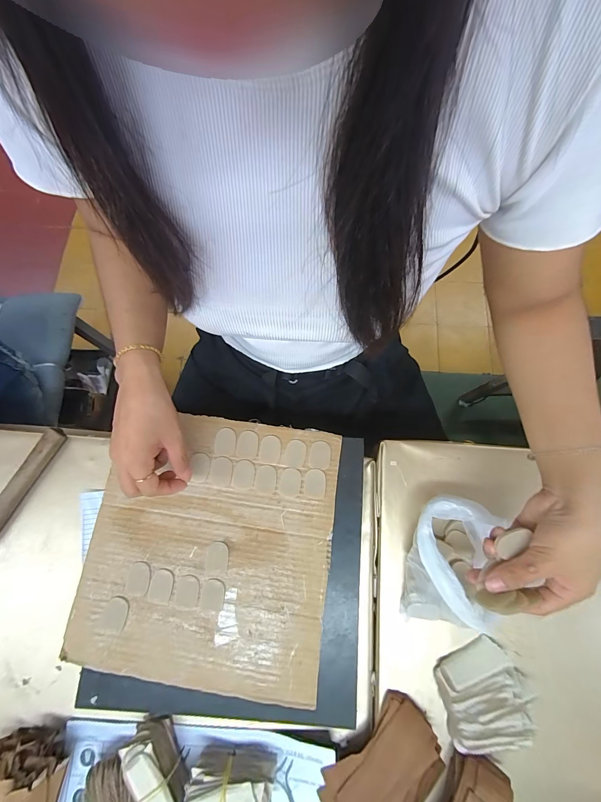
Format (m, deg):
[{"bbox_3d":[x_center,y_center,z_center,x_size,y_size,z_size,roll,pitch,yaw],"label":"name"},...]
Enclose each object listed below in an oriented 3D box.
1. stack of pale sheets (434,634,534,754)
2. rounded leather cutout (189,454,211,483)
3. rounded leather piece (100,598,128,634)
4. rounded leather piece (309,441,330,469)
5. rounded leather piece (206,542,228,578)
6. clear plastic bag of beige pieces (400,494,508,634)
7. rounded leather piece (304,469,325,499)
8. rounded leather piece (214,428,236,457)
[{"bbox_3d":[0.196,0.319,0.334,0.091,0.029,0.088,-27,76,-5],"label":"stack of pale sheets"},{"bbox_3d":[-0.124,0.082,0.386,0.023,0.004,0.034,-3,76,1],"label":"rounded leather cutout"},{"bbox_3d":[-0.207,0.238,0.348,0.026,0.006,0.034,5,76,3],"label":"rounded leather piece"},{"bbox_3d":[0.024,0.067,0.388,0.025,0.004,0.034,5,76,3],"label":"rounded leather piece"},{"bbox_3d":[-0.097,0.183,0.361,0.025,0.004,0.036,-1,76,2],"label":"rounded leather piece"},{"bbox_3d":[0.166,0.179,0.348,0.081,0.069,0.138,10,76,4],"label":"clear plastic bag of beige pieces"},{"bbox_3d":[0.018,0.101,0.380,0.025,0.004,0.034,2,76,2],"label":"rounded leather piece"},{"bbox_3d":[-0.096,0.052,0.396,0.026,0.004,0.036,-1,76,2],"label":"rounded leather piece"}]

